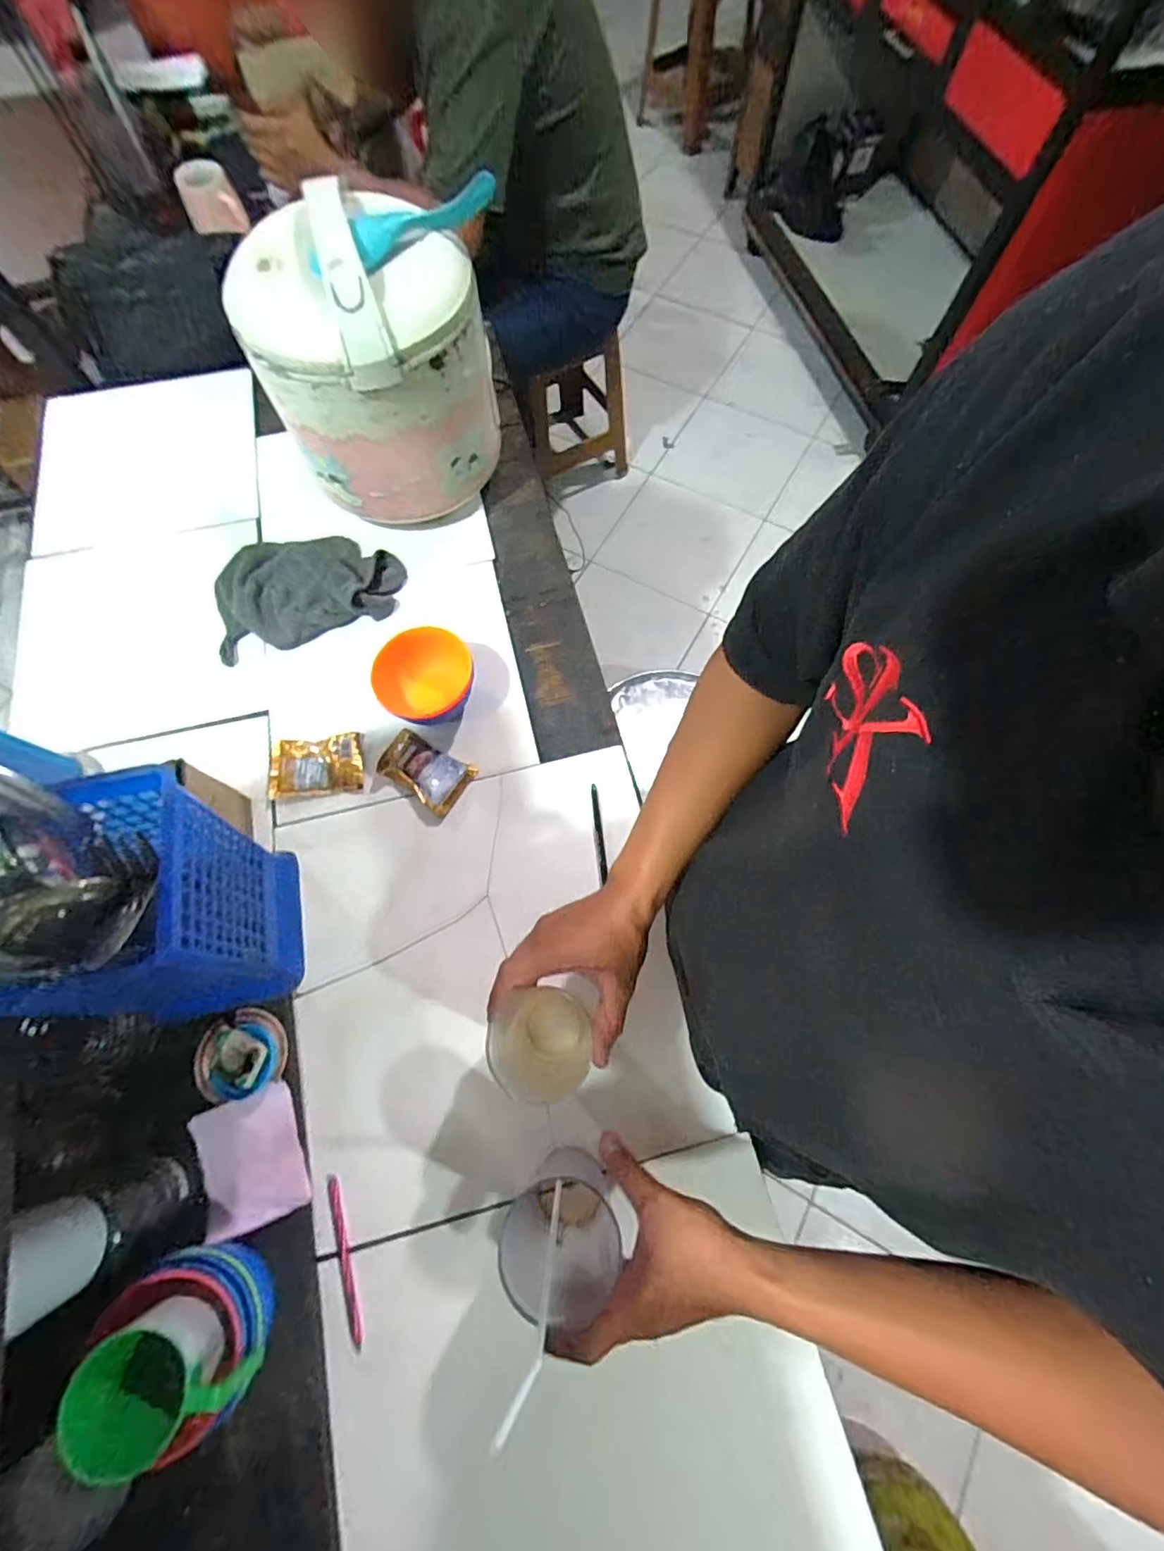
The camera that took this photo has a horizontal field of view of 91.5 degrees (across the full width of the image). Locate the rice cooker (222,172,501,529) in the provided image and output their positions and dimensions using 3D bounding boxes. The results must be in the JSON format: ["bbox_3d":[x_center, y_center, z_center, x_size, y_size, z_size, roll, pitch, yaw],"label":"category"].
[{"bbox_3d":[-0.225,-0.469,0.666,0.231,0.283,0.244,6,70,2],"label":"rice cooker"}]

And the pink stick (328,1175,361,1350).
[{"bbox_3d":[-0.208,0.422,0.495,0.010,0.008,0.125,-16,70,-6],"label":"pink stick"}]

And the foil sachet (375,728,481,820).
[{"bbox_3d":[-0.175,-0.006,0.634,0.101,0.018,0.063,31,73,11],"label":"foil sachet"}]

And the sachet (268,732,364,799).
[{"bbox_3d":[-0.300,-0.012,0.638,0.101,0.014,0.063,-5,70,-2],"label":"sachet"}]

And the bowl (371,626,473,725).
[{"bbox_3d":[-0.176,-0.108,0.639,0.109,0.072,0.085,-28,72,-10],"label":"bowl"}]

